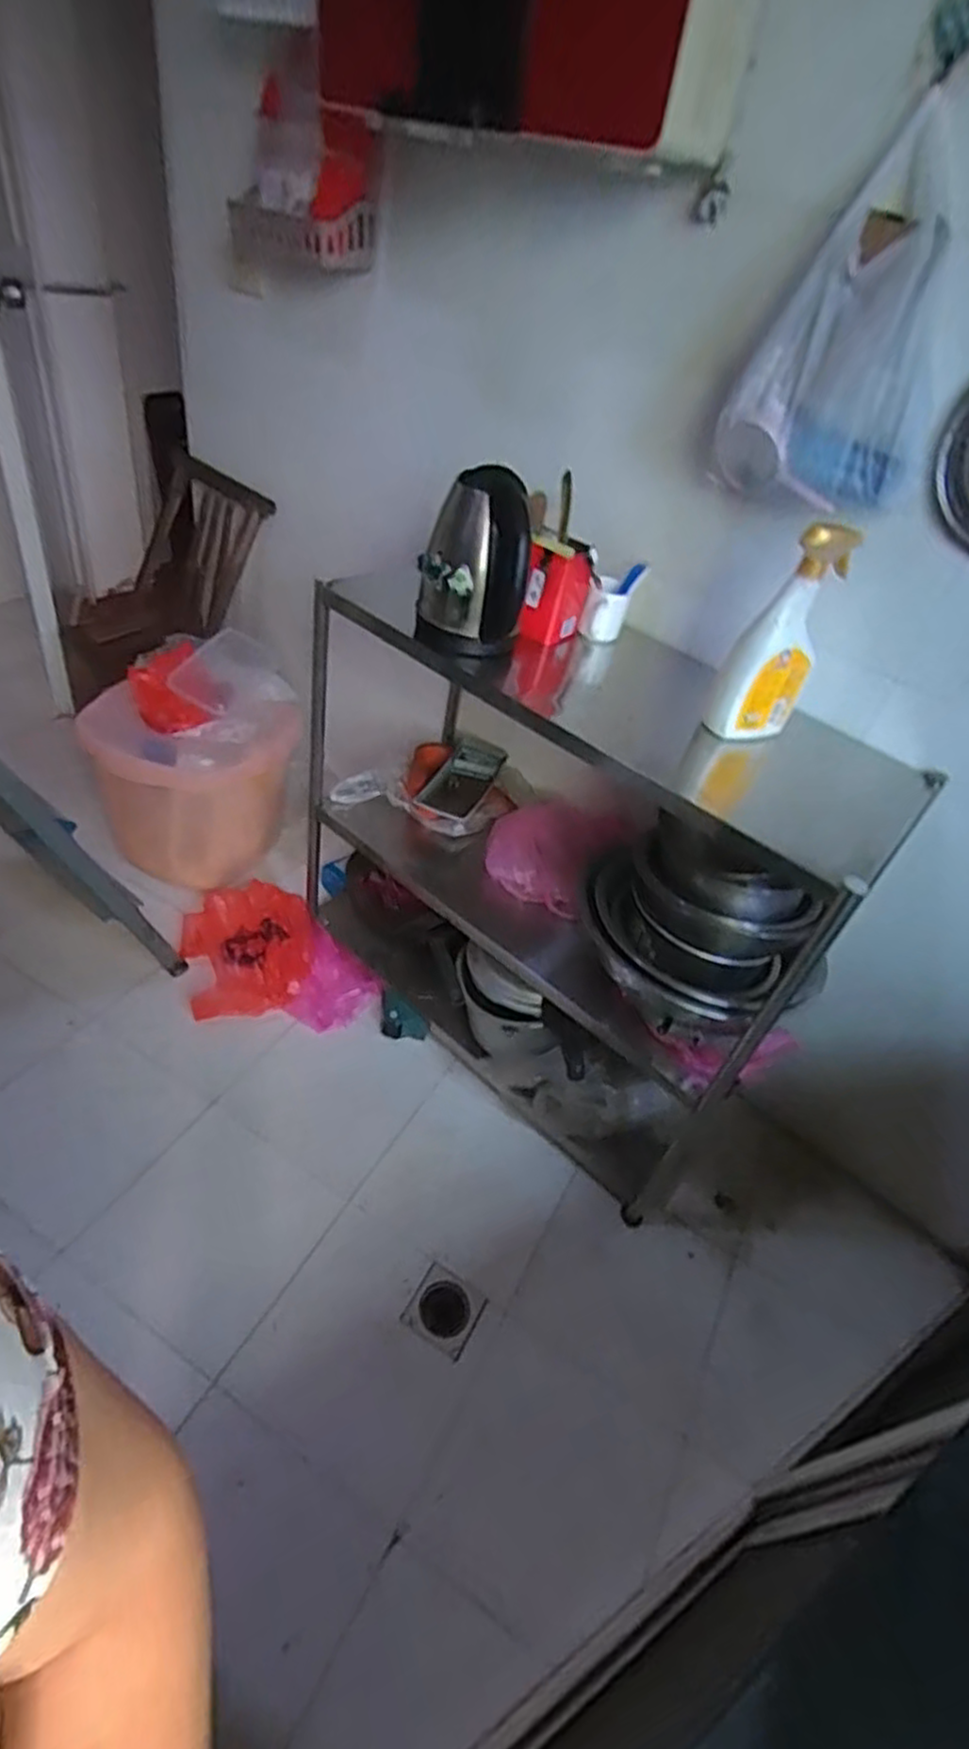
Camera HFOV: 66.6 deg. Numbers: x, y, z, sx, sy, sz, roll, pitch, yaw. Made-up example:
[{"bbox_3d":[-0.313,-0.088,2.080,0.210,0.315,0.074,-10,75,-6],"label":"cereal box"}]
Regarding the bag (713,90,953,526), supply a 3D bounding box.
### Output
[{"bbox_3d":[0.422,-0.624,0.859,0.242,0.340,0.115,26,50,22],"label":"bag"}]

